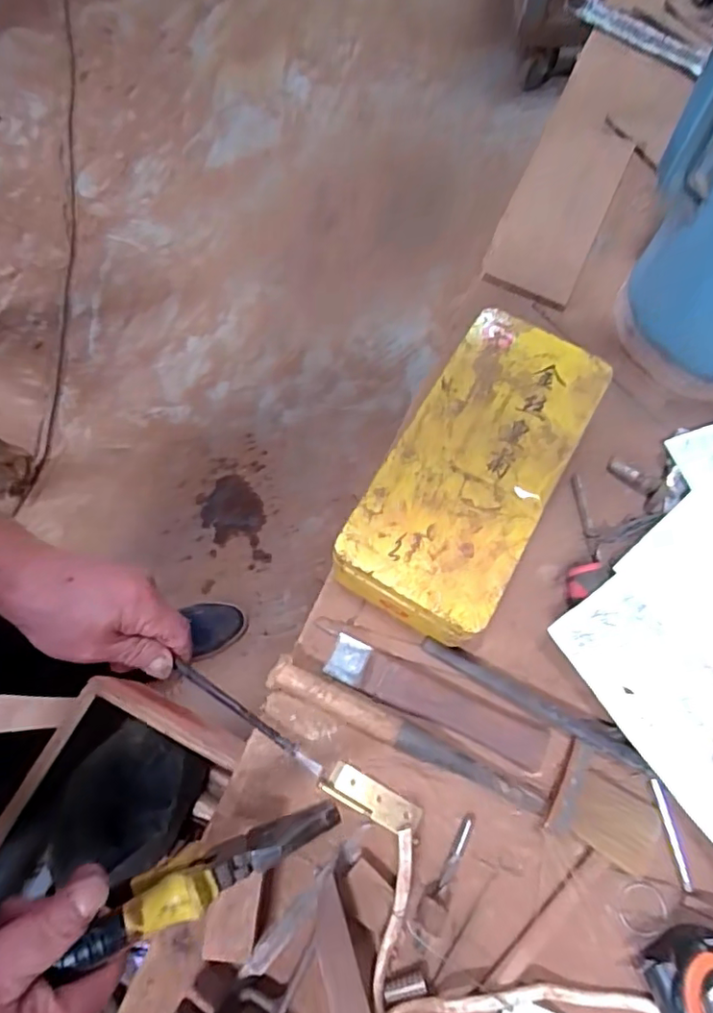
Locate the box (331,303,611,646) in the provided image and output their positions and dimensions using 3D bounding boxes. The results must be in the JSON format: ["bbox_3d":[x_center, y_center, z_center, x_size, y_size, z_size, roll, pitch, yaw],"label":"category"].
[{"bbox_3d":[0.087,-0.025,0.426,0.110,0.073,0.240,29,73,10],"label":"box"}]

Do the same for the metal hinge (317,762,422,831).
[{"bbox_3d":[0.009,0.195,0.382,0.068,0.005,0.021,26,72,9],"label":"metal hinge"}]

